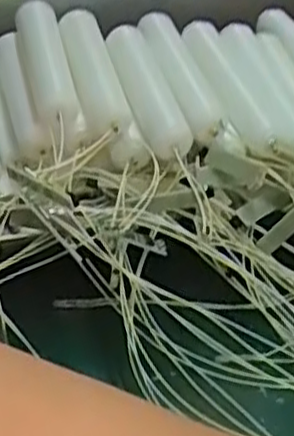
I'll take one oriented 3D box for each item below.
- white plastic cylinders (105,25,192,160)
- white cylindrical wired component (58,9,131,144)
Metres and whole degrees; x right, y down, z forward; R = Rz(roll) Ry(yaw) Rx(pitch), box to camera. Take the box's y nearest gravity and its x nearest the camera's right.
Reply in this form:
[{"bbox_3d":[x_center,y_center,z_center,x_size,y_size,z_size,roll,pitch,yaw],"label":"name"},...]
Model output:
[{"bbox_3d":[-0.002,-0.057,0.353,0.021,0.024,0.106,-4,36,-14],"label":"white plastic cylinders"},{"bbox_3d":[-0.026,-0.067,0.363,0.021,0.026,0.110,-3,36,-13],"label":"white cylindrical wired component"}]

